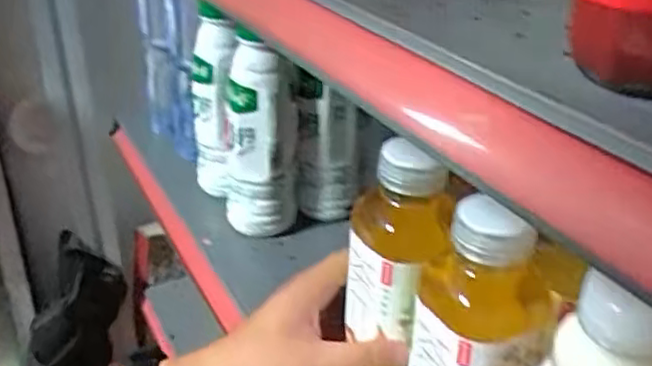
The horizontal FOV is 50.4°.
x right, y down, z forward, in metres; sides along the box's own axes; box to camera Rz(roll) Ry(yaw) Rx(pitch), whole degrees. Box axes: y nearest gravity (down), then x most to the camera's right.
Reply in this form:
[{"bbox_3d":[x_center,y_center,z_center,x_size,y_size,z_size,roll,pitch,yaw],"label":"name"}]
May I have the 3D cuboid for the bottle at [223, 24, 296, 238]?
[{"bbox_3d":[-0.059,-0.044,0.616,0.063,0.175,0.056,-1,29,-3],"label":"bottle"}]

